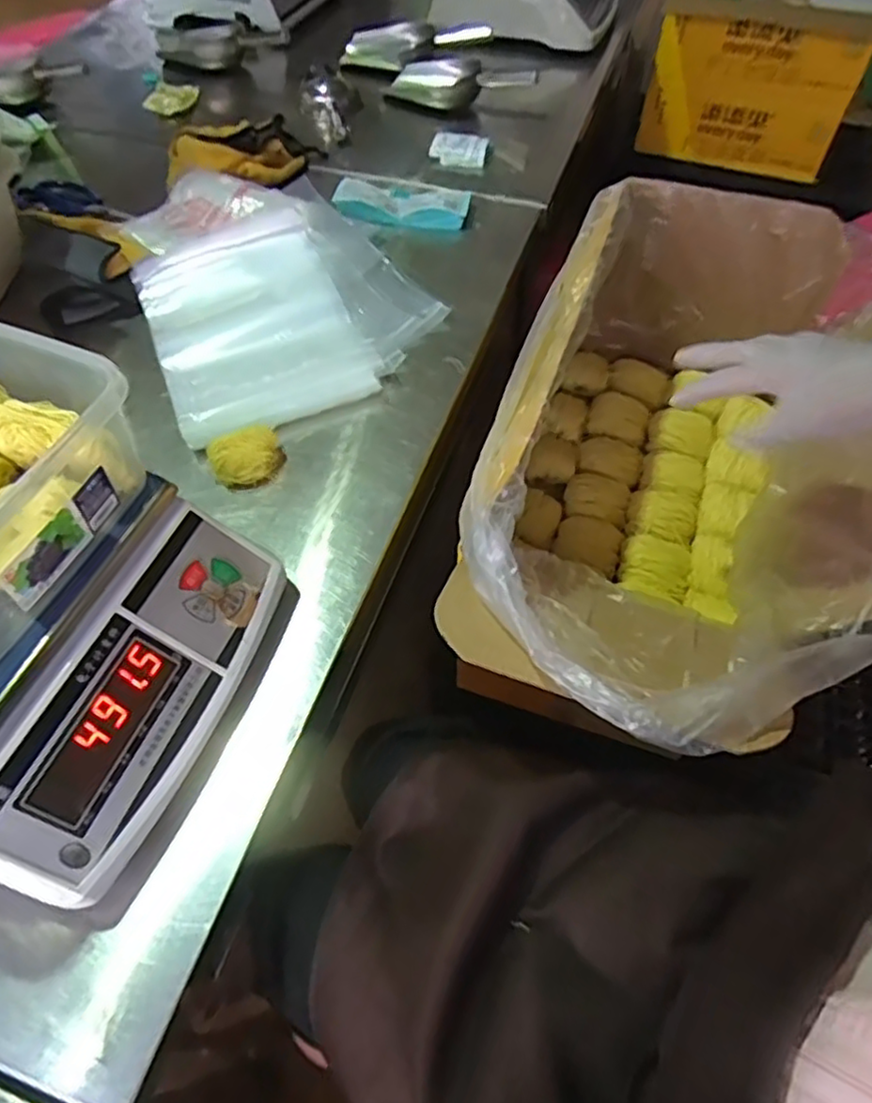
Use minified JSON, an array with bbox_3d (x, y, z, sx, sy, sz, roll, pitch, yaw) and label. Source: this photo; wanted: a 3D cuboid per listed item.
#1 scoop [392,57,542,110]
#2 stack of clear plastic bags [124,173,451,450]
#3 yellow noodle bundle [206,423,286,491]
[{"bbox_3d":[0.038,-0.739,1.061,0.240,0.044,0.093,28,60,18],"label":"scoop"},{"bbox_3d":[-0.184,-0.315,0.779,0.306,0.043,0.429,-21,58,-13],"label":"stack of clear plastic bags"},{"bbox_3d":[-0.181,-0.092,0.637,0.069,0.033,0.058,-9,56,-6],"label":"yellow noodle bundle"}]

